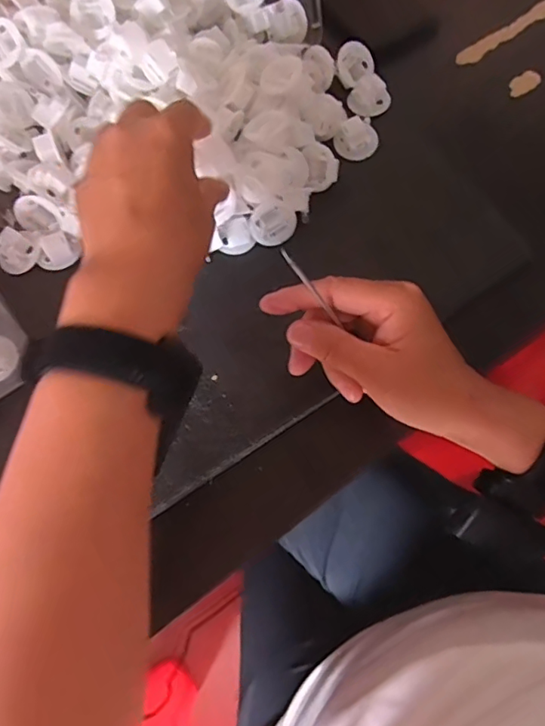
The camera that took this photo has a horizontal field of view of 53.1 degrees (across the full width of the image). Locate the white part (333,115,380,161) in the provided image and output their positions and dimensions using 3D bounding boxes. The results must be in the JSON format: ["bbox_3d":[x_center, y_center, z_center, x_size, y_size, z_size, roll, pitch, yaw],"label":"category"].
[{"bbox_3d":[0.065,-0.173,0.418,0.033,0.013,0.029,7,71,4],"label":"white part"}]

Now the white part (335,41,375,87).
[{"bbox_3d":[0.064,-0.238,0.432,0.029,0.013,0.029,-39,105,1],"label":"white part"}]

